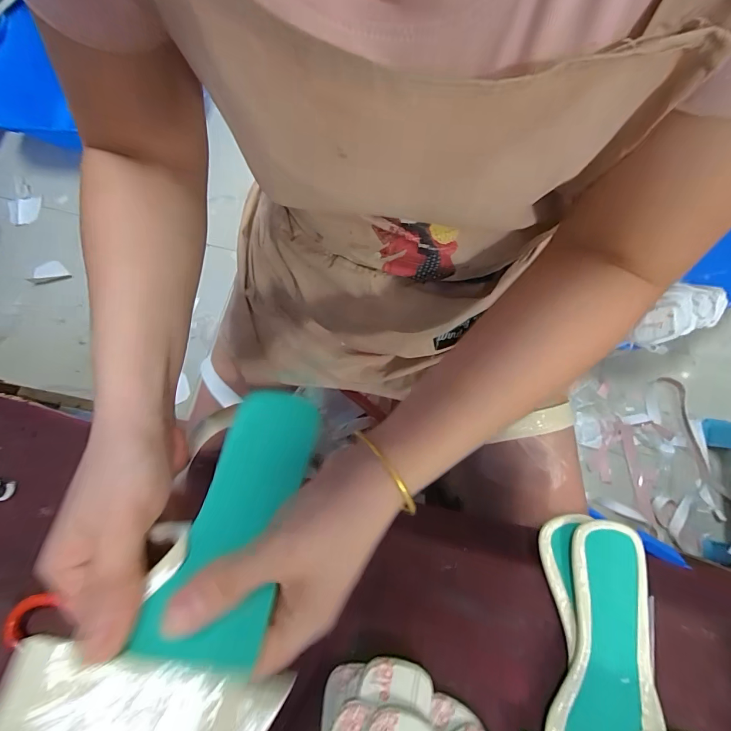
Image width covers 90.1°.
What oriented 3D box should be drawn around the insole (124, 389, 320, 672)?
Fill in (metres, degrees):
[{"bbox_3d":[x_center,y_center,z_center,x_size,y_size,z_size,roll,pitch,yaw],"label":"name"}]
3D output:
[{"bbox_3d":[-0.069,0.078,0.211,0.056,0.014,0.150,10,53,3],"label":"insole"}]

